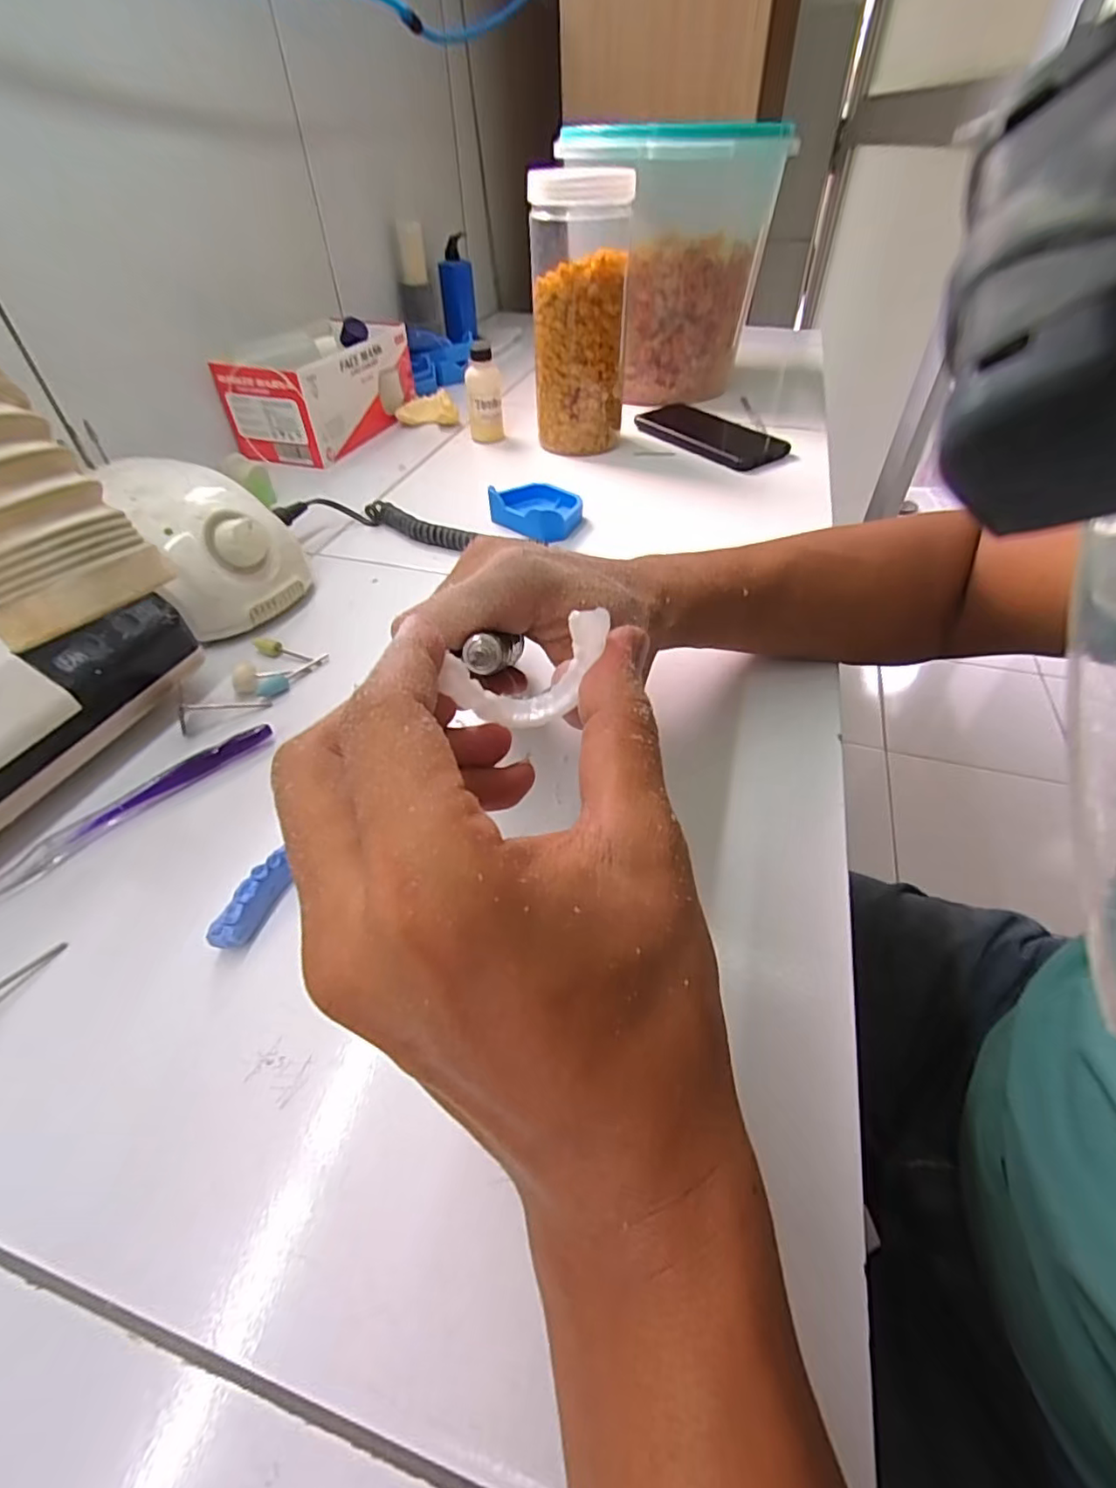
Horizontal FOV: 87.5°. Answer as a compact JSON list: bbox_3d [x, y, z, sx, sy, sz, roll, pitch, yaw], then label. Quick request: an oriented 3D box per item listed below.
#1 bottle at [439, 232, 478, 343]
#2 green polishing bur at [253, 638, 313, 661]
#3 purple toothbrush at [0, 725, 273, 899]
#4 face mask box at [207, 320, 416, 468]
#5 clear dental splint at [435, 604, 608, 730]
[{"bbox_3d":[-0.150,-0.674,0.867,0.047,0.134,0.040,-1,15,1],"label":"bottle"},{"bbox_3d":[-0.178,-0.060,0.375,0.042,0.006,0.010,19,49,18],"label":"green polishing bur"},{"bbox_3d":[-0.227,0.042,0.278,0.017,0.012,0.187,35,56,30],"label":"purple toothbrush"},{"bbox_3d":[-0.249,-0.386,0.635,0.106,0.094,0.203,15,48,15],"label":"face mask box"},{"bbox_3d":[-0.010,-0.022,0.174,0.047,0.036,0.008,-2,46,0],"label":"clear dental splint"}]

